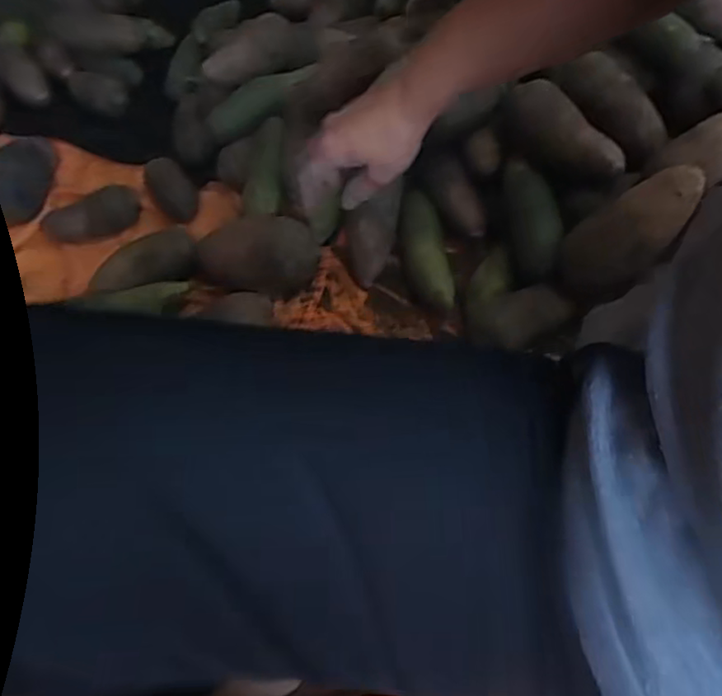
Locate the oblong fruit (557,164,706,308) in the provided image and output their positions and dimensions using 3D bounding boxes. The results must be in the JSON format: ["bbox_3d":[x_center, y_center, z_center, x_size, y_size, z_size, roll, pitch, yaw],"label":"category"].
[{"bbox_3d":[0.295,-0.126,0.666,0.059,0.174,0.076,3,50,-36],"label":"oblong fruit"}]

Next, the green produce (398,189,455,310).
[{"bbox_3d":[0.083,-0.125,0.795,0.054,0.057,0.170,-5,57,-1],"label":"green produce"}]

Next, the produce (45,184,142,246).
[{"bbox_3d":[-0.388,-0.187,0.874,0.134,0.046,0.053,-32,61,-16],"label":"produce"}]

